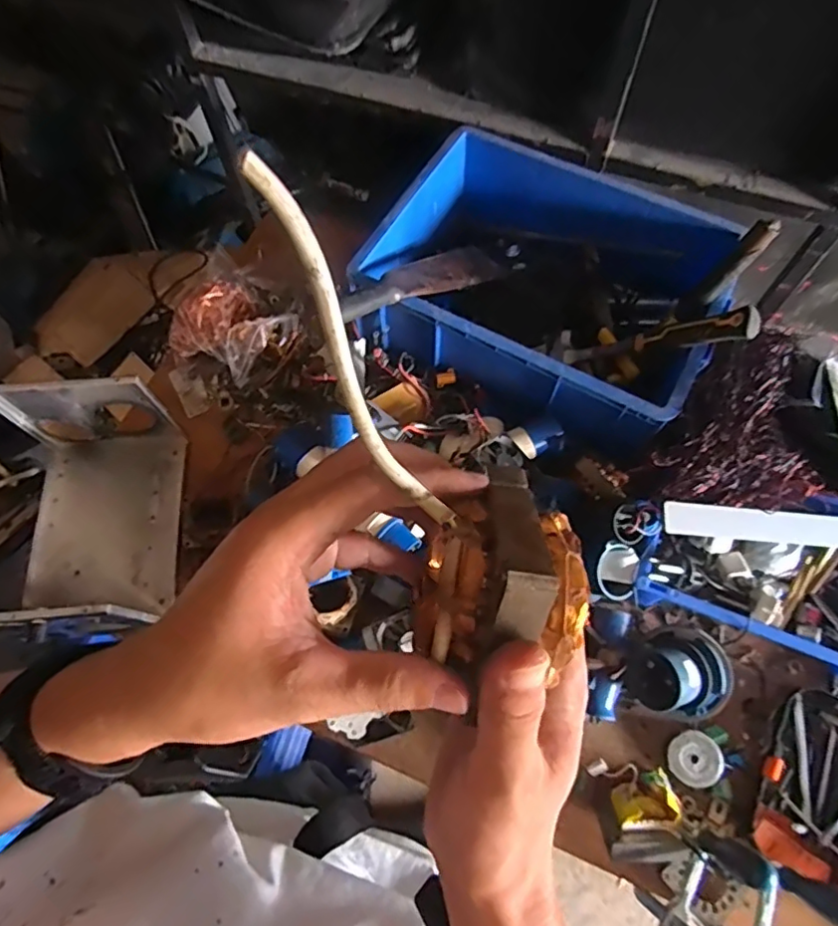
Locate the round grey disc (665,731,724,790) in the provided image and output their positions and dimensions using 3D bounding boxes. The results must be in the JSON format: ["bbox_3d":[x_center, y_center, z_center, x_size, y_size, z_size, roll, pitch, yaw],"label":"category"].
[{"bbox_3d":[0.344,0.369,0.719,0.063,0.013,0.063,-9,68,24],"label":"round grey disc"}]

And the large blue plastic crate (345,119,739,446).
[{"bbox_3d":[0.188,-0.263,0.881,0.477,0.154,0.389,25,68,11],"label":"large blue plastic crate"}]

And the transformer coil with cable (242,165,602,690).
[{"bbox_3d":[-0.002,-0.003,0.186,0.063,0.044,0.175,-38,103,-15],"label":"transformer coil with cable"}]

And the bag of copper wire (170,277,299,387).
[{"bbox_3d":[-0.298,-0.216,0.919,0.176,0.062,0.148,26,69,11],"label":"bag of copper wire"}]

